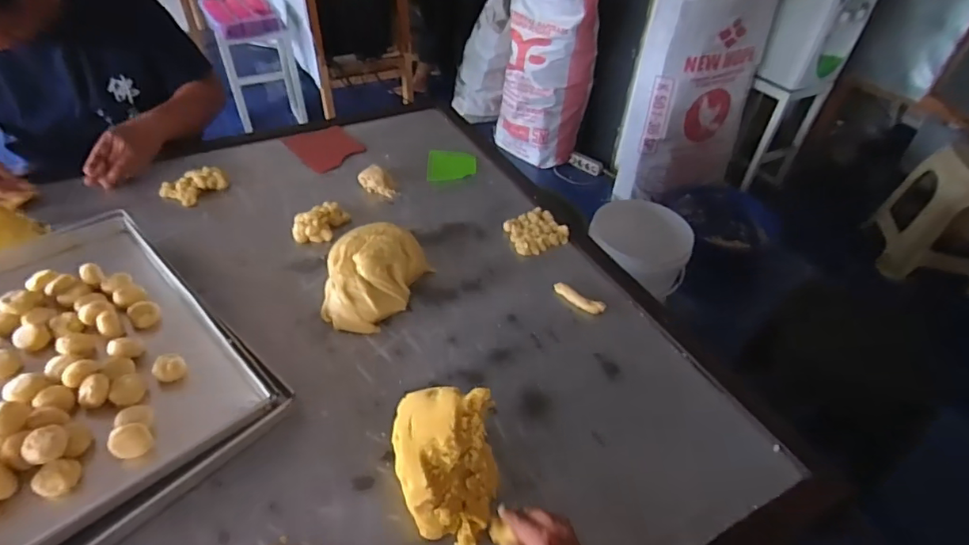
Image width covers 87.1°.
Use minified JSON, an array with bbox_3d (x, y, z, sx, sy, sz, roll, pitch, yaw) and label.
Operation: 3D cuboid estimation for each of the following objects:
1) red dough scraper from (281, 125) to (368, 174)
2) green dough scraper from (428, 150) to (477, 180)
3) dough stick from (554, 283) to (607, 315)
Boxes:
[{"bbox_3d":[-0.358,-0.285,1.155,0.137,0.008,0.170,-28,53,-28],"label":"red dough scraper"},{"bbox_3d":[-0.072,-0.236,1.141,0.108,0.007,0.104,4,51,-8],"label":"green dough scraper"},{"bbox_3d":[0.155,0.040,0.840,0.094,0.017,0.026,31,50,24],"label":"dough stick"}]

